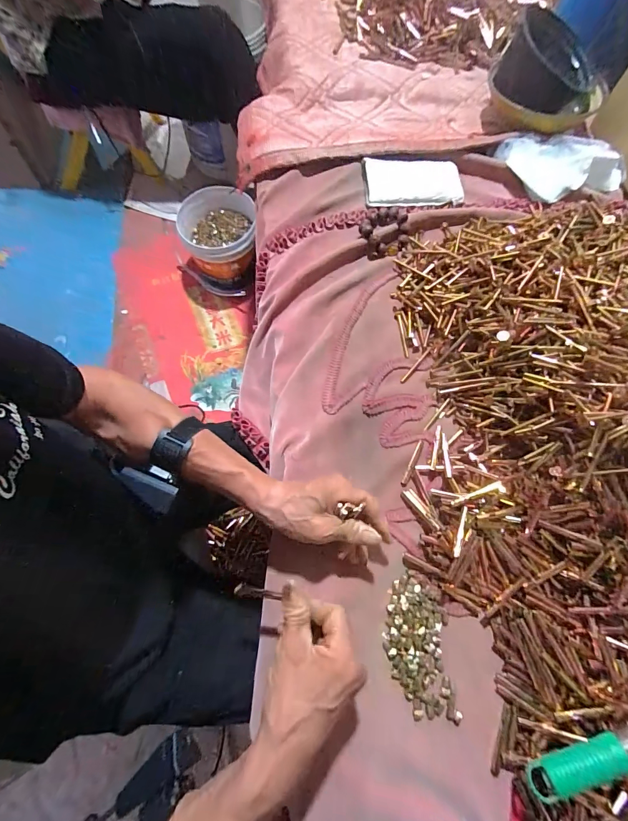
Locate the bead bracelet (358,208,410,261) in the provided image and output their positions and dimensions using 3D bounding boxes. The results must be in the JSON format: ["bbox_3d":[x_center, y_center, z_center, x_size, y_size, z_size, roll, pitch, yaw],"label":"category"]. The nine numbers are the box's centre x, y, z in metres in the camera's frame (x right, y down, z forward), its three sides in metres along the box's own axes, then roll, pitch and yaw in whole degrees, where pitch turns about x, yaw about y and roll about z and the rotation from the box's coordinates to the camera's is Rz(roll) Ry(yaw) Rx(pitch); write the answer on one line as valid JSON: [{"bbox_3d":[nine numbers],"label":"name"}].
[{"bbox_3d":[0.108,-0.277,0.562,0.077,0.023,0.076,-25,75,-11],"label":"bead bracelet"}]

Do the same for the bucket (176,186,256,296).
[{"bbox_3d":[-0.271,-0.453,1.016,0.218,0.179,0.222,-5,72,-5],"label":"bucket"}]

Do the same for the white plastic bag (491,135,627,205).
[{"bbox_3d":[0.431,-0.411,0.624,0.235,0.058,0.092,6,71,-3],"label":"white plastic bag"}]

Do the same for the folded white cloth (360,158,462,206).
[{"bbox_3d":[0.165,-0.377,0.606,0.159,0.018,0.086,-3,72,-4],"label":"folded white cloth"}]

